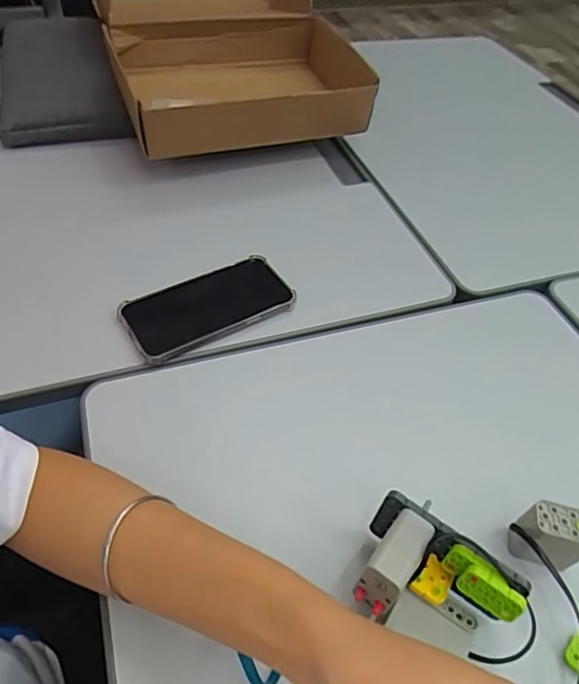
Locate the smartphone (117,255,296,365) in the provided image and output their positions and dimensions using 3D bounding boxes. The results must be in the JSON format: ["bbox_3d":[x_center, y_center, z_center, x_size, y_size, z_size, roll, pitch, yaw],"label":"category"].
[{"bbox_3d":[-0.080,-0.035,0.516,0.163,0.018,0.082,-25,57,-23],"label":"smartphone"}]

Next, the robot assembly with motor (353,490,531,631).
[{"bbox_3d":[0.095,0.157,0.334,0.095,0.066,0.074,20,52,11],"label":"robot assembly with motor"}]

